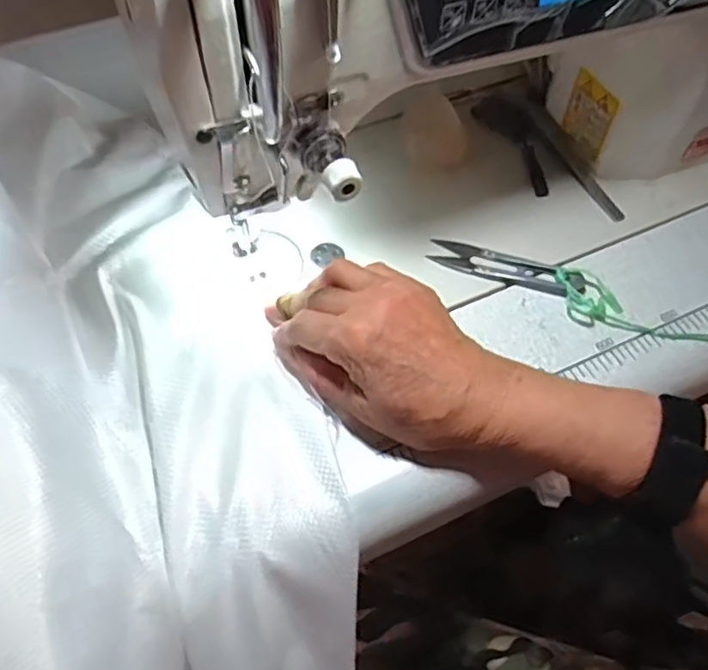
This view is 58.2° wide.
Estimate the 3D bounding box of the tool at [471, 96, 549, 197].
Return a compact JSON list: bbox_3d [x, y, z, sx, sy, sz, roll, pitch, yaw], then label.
[{"bbox_3d":[0.124,-0.147,0.478,0.028,0.016,0.101,-21,59,-13],"label":"tool"}]

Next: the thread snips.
[{"bbox_3d":[0.099,-0.044,0.413,0.098,0.011,0.021,21,59,13],"label":"thread snips"}]

